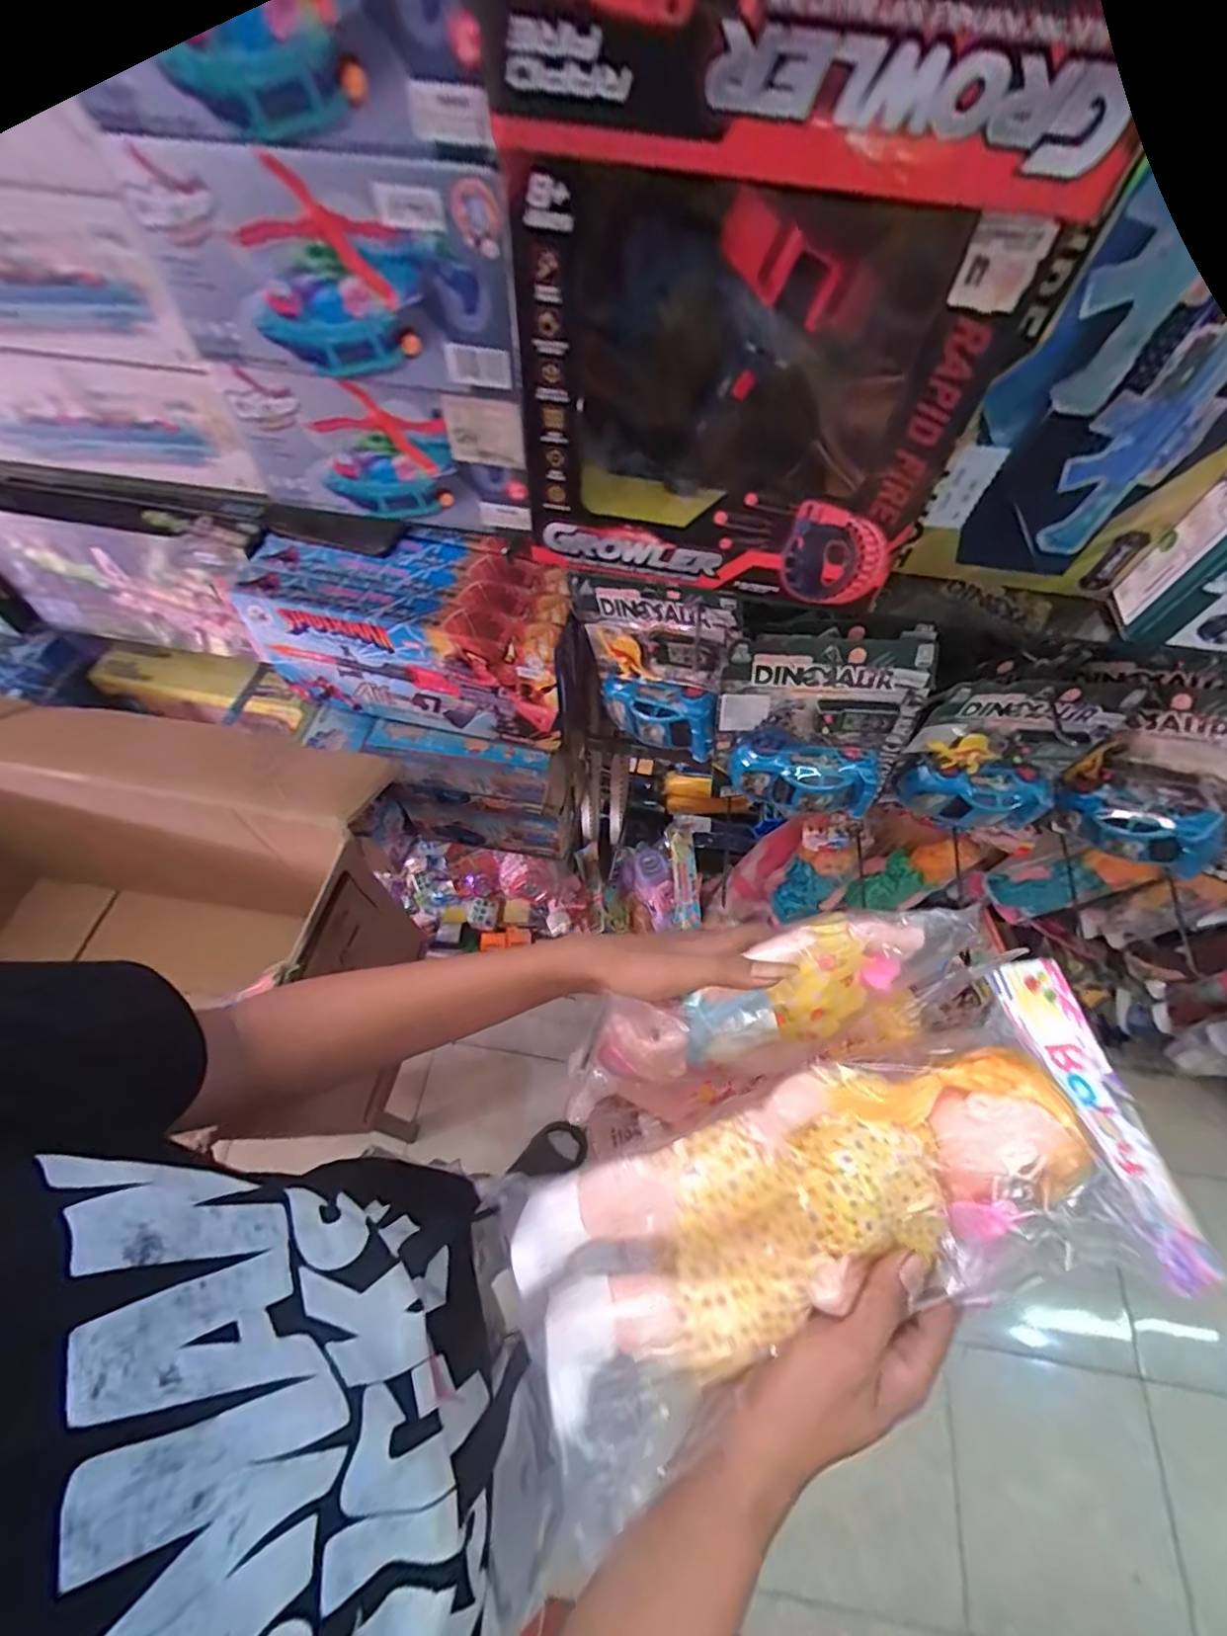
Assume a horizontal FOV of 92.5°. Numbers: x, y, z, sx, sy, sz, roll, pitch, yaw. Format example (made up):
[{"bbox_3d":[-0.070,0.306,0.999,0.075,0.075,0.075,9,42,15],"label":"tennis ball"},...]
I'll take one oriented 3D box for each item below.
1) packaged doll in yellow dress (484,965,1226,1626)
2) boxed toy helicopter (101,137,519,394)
[{"bbox_3d":[0.142,0.215,0.327,0.416,0.048,0.151,-15,64,-14],"label":"packaged doll in yellow dress"},{"bbox_3d":[-0.154,-0.298,0.324,0.205,0.099,0.036,10,62,2],"label":"boxed toy helicopter"}]

